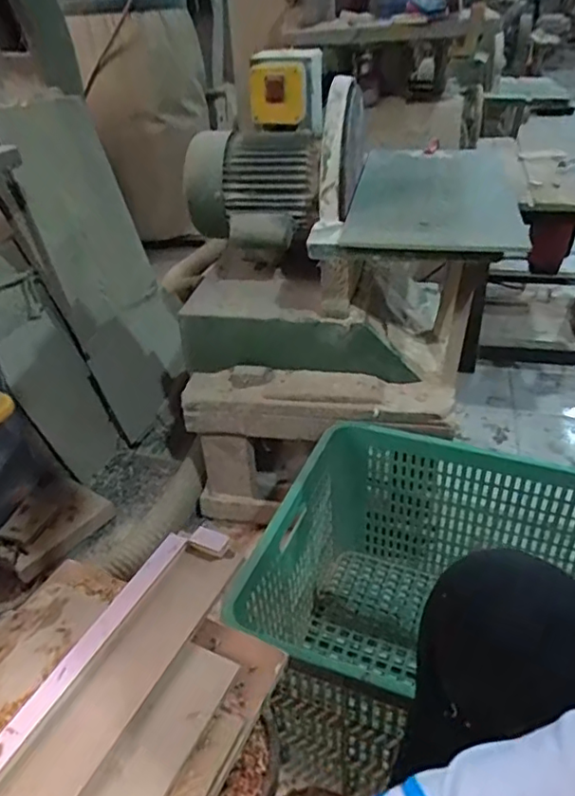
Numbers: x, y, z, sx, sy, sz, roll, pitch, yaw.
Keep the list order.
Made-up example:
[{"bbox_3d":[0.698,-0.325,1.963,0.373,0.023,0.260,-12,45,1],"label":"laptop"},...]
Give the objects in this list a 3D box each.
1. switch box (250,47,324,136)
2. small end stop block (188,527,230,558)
[{"bbox_3d":[0.001,-0.529,1.046,0.118,0.118,0.100,3,36,9],"label":"switch box"},{"bbox_3d":[-0.065,0.119,0.500,0.031,0.010,0.019,9,37,17],"label":"small end stop block"}]

